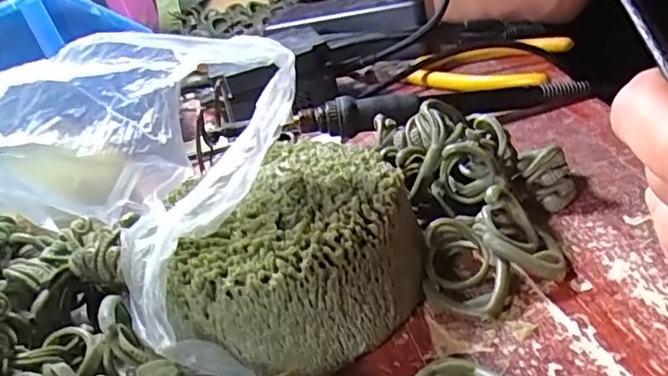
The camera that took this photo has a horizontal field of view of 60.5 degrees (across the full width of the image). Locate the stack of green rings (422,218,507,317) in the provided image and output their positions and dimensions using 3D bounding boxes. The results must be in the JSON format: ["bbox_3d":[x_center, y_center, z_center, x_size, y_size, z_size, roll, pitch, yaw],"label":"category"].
[{"bbox_3d":[0.046,0.027,0.202,0.027,0.020,0.033,-6,29,15],"label":"stack of green rings"}]

